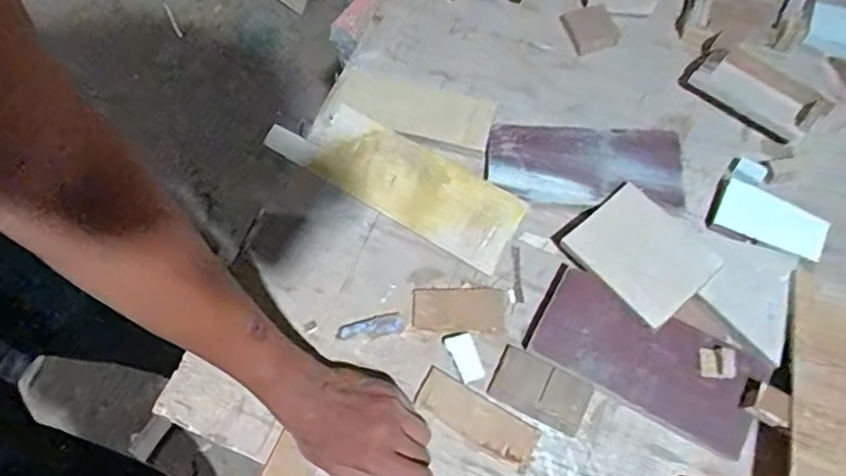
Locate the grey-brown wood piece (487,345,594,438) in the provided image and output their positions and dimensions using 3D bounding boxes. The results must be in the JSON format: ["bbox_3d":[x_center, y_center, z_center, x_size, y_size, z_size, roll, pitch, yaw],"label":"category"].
[{"bbox_3d":[0.105,0.136,0.527,0.083,0.004,0.048,25,82,14],"label":"grey-brown wood piece"}]

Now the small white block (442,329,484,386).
[{"bbox_3d":[0.037,0.107,0.536,0.024,0.016,0.048,-23,67,-8],"label":"small white block"}]

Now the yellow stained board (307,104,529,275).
[{"bbox_3d":[-0.013,-0.053,0.603,0.230,0.010,0.078,31,97,18],"label":"yellow stained board"}]

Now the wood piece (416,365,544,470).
[{"bbox_3d":[0.046,0.157,0.518,0.110,0.004,0.039,29,70,14],"label":"wood piece"}]

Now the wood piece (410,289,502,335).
[{"bbox_3d":[0.033,0.069,0.562,0.085,0.005,0.041,0,65,2],"label":"wood piece"}]

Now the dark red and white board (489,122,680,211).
[{"bbox_3d":[0.163,-0.075,0.602,0.191,0.015,0.087,5,66,5],"label":"dark red and white board"}]

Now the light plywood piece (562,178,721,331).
[{"bbox_3d":[0.203,0.013,0.549,0.100,0.006,0.114,-37,67,-18],"label":"light plywood piece"}]

